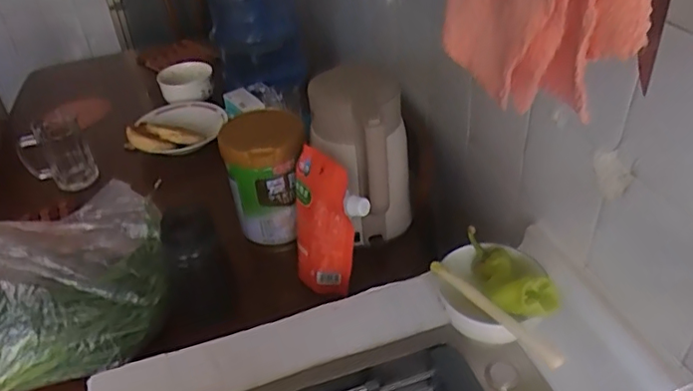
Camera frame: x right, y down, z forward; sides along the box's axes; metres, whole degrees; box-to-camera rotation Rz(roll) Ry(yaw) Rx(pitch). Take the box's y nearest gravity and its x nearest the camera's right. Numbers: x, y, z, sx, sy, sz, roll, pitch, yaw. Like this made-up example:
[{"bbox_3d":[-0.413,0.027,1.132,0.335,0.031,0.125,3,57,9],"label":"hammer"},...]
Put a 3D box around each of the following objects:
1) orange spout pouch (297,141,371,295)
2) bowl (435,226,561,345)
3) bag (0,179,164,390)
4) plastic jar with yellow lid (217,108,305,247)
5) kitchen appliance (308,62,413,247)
[{"bbox_3d":[-0.033,0.047,0.778,0.062,0.187,0.142,-31,44,-31],"label":"orange spout pouch"},{"bbox_3d":[0.166,0.108,0.678,0.123,0.098,0.142,-5,37,0],"label":"bowl"},{"bbox_3d":[-0.430,0.102,0.751,0.323,0.224,0.208,-10,37,-6],"label":"bag"},{"bbox_3d":[-0.126,-0.034,0.912,0.123,0.202,0.118,-3,37,2],"label":"plastic jar with yellow lid"},{"bbox_3d":[0.025,-0.046,0.879,0.140,0.266,0.149,-5,40,3],"label":"kitchen appliance"}]

